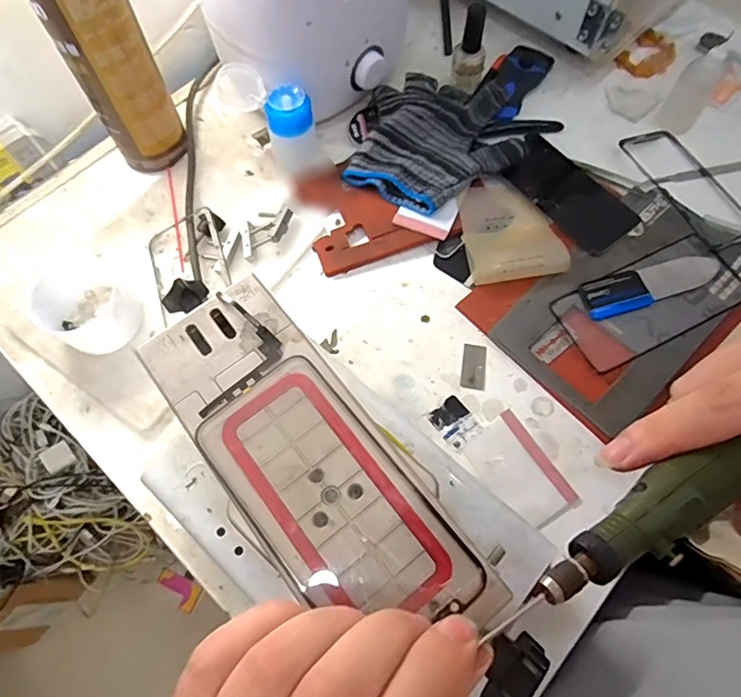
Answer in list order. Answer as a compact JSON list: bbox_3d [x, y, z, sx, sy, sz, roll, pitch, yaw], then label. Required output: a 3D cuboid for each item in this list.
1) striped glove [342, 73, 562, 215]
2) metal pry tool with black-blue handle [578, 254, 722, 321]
[{"bbox_3d":[0.073,-0.199,0.488,0.163,0.040,0.166,0,66,0],"label":"striped glove"},{"bbox_3d":[0.236,-0.055,0.438,0.120,0.005,0.034,-18,67,-7],"label":"metal pry tool with black-blue handle"}]

